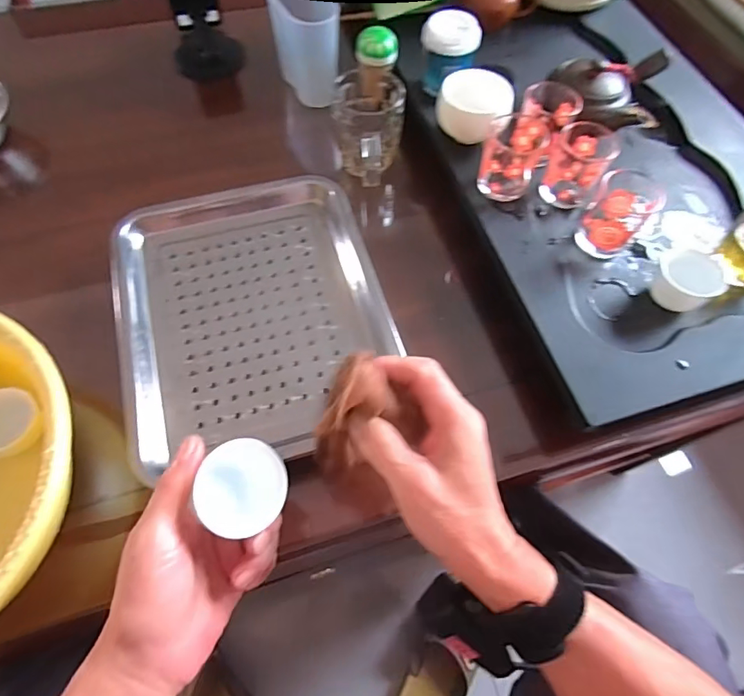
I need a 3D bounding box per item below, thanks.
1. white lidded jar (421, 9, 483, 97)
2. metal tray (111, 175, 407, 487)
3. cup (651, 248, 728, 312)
[{"bbox_3d":[0.085,-0.333,0.540,0.057,0.060,0.053,1,63,-2],"label":"white lidded jar"},{"bbox_3d":[-0.113,-0.044,0.460,0.236,0.025,0.284,-14,64,-9],"label":"metal tray"},{"bbox_3d":[0.285,-0.059,0.441,0.046,0.042,0.047,1,63,-2],"label":"cup"}]

